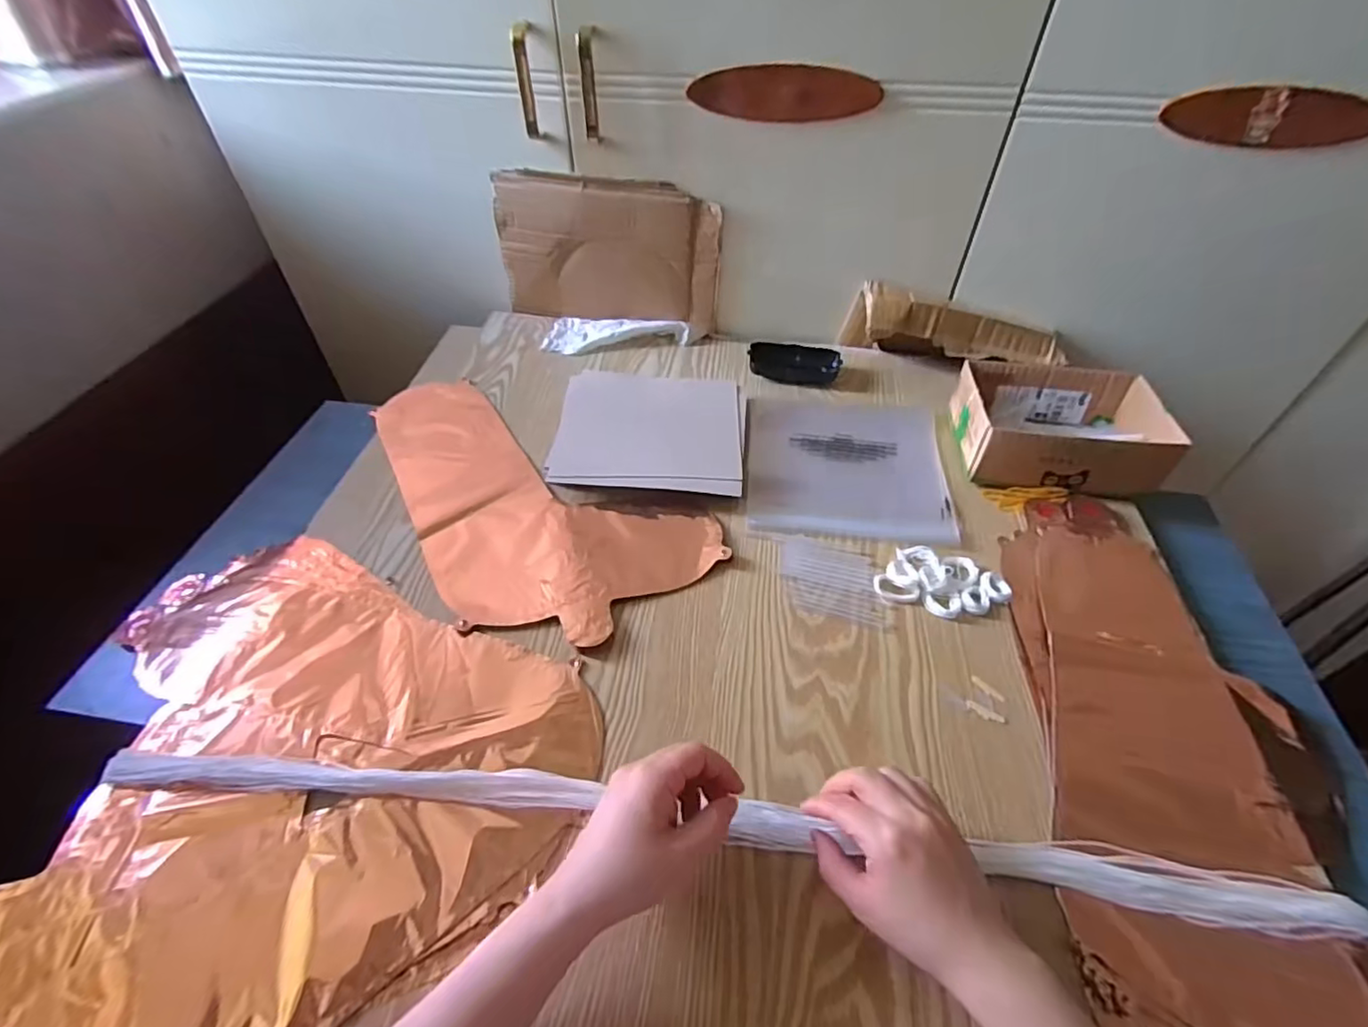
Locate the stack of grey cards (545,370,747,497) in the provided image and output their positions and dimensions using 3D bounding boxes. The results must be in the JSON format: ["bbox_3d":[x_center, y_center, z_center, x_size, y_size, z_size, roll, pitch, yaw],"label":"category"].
[{"bbox_3d":[-0.033,-0.091,0.653,0.193,0.027,0.156,4,47,2],"label":"stack of grey cards"}]

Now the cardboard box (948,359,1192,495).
[{"bbox_3d":[0.381,-0.090,0.624,0.183,0.062,0.137,9,48,6],"label":"cardboard box"}]

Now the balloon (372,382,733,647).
[{"bbox_3d":[-0.182,-0.014,0.594,0.412,0.010,0.207,30,53,24],"label":"balloon"}]

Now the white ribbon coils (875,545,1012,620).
[{"bbox_3d":[0.229,0.060,0.538,0.111,0.011,0.064,11,48,8],"label":"white ribbon coils"}]

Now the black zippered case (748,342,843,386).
[{"bbox_3d":[0.135,-0.183,0.741,0.108,0.031,0.038,4,47,2],"label":"black zippered case"}]

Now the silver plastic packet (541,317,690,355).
[{"bbox_3d":[-0.086,-0.234,0.784,0.180,0.029,0.076,4,47,2],"label":"silver plastic packet"}]

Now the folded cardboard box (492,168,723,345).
[{"bbox_3d":[-0.094,-0.318,0.757,0.274,0.178,0.023,8,48,6],"label":"folded cardboard box"}]

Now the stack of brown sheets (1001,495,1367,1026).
[{"bbox_3d":[0.359,0.169,0.434,0.201,0.013,0.460,10,48,7],"label":"stack of brown sheets"}]

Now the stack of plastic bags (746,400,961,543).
[{"bbox_3d":[0.170,-0.054,0.640,0.203,0.008,0.204,4,47,2],"label":"stack of plastic bags"}]

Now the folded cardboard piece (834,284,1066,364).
[{"bbox_3d":[0.323,-0.214,0.728,0.246,0.081,0.059,11,48,8],"label":"folded cardboard piece"}]

